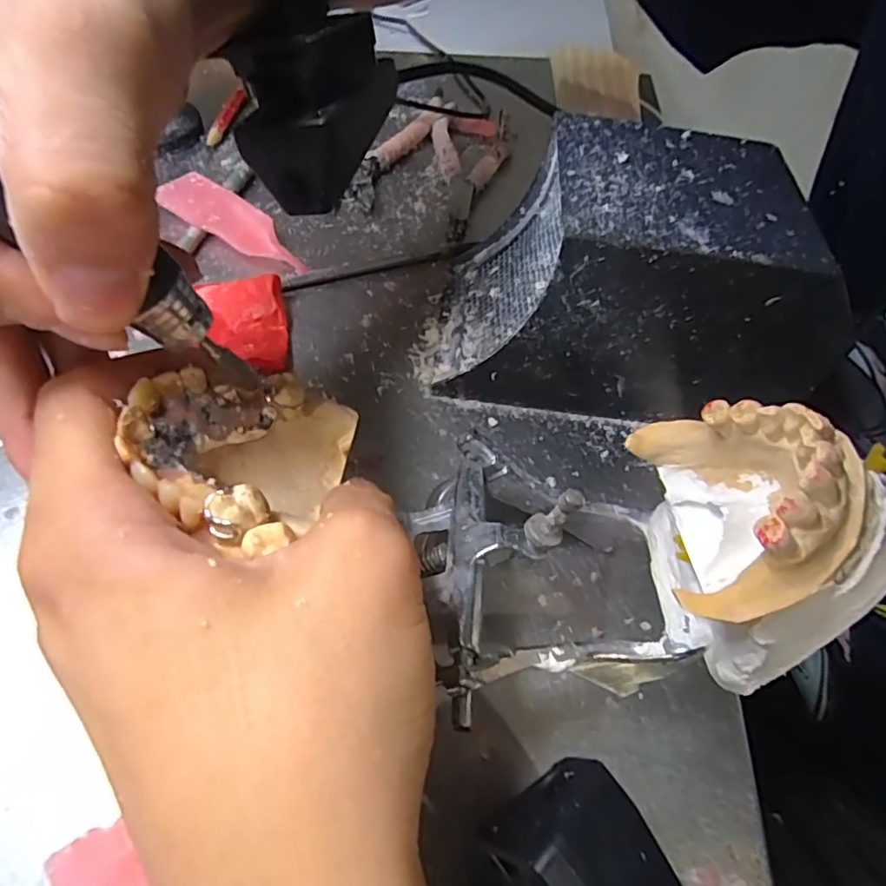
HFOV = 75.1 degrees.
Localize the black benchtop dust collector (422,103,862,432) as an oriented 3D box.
[{"bbox_3d":[0.070,-0.063,0.233,0.138,0.085,0.100,7,55,-1],"label":"black benchtop dust collector"}]

